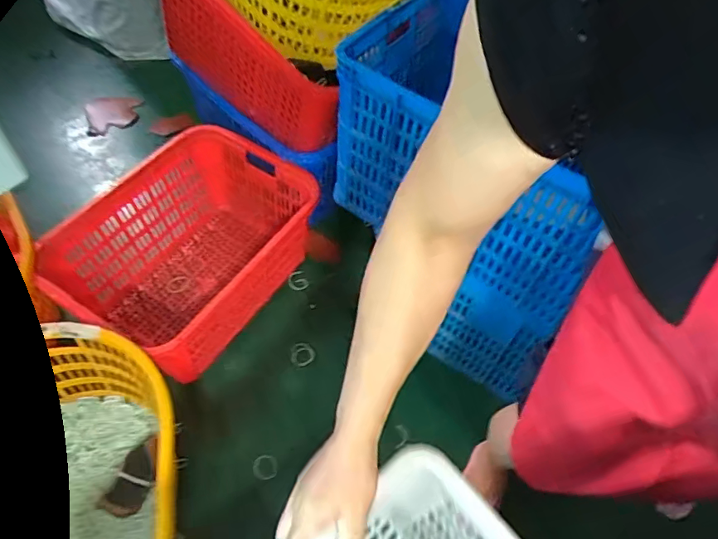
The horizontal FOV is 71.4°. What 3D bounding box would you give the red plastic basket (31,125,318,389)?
[{"bbox_3d":[-0.414,-0.051,1.220,0.414,0.292,0.549,33,56,20],"label":"red plastic basket"}]

